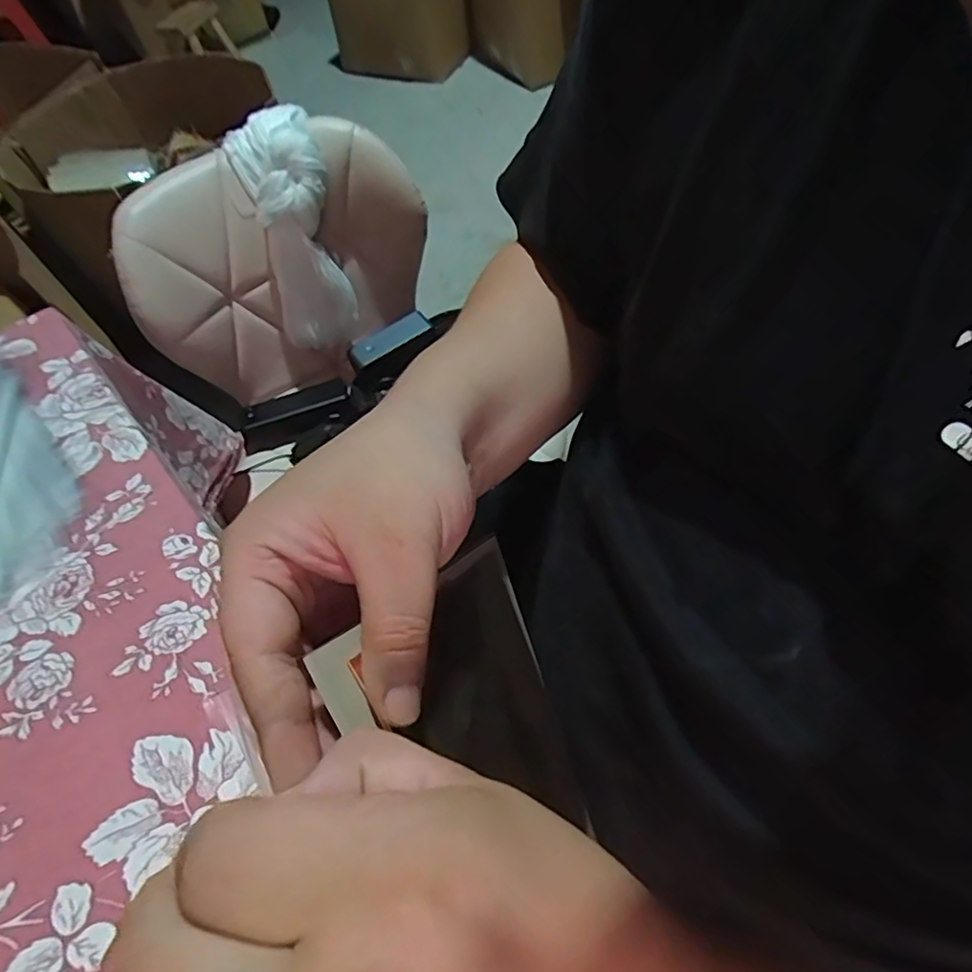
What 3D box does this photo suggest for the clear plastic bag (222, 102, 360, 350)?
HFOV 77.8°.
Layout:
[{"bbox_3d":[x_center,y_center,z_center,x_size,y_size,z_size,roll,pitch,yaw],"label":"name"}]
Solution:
[{"bbox_3d":[-0.256,-0.329,0.807,0.123,0.299,0.070,-9,36,-3],"label":"clear plastic bag"}]

